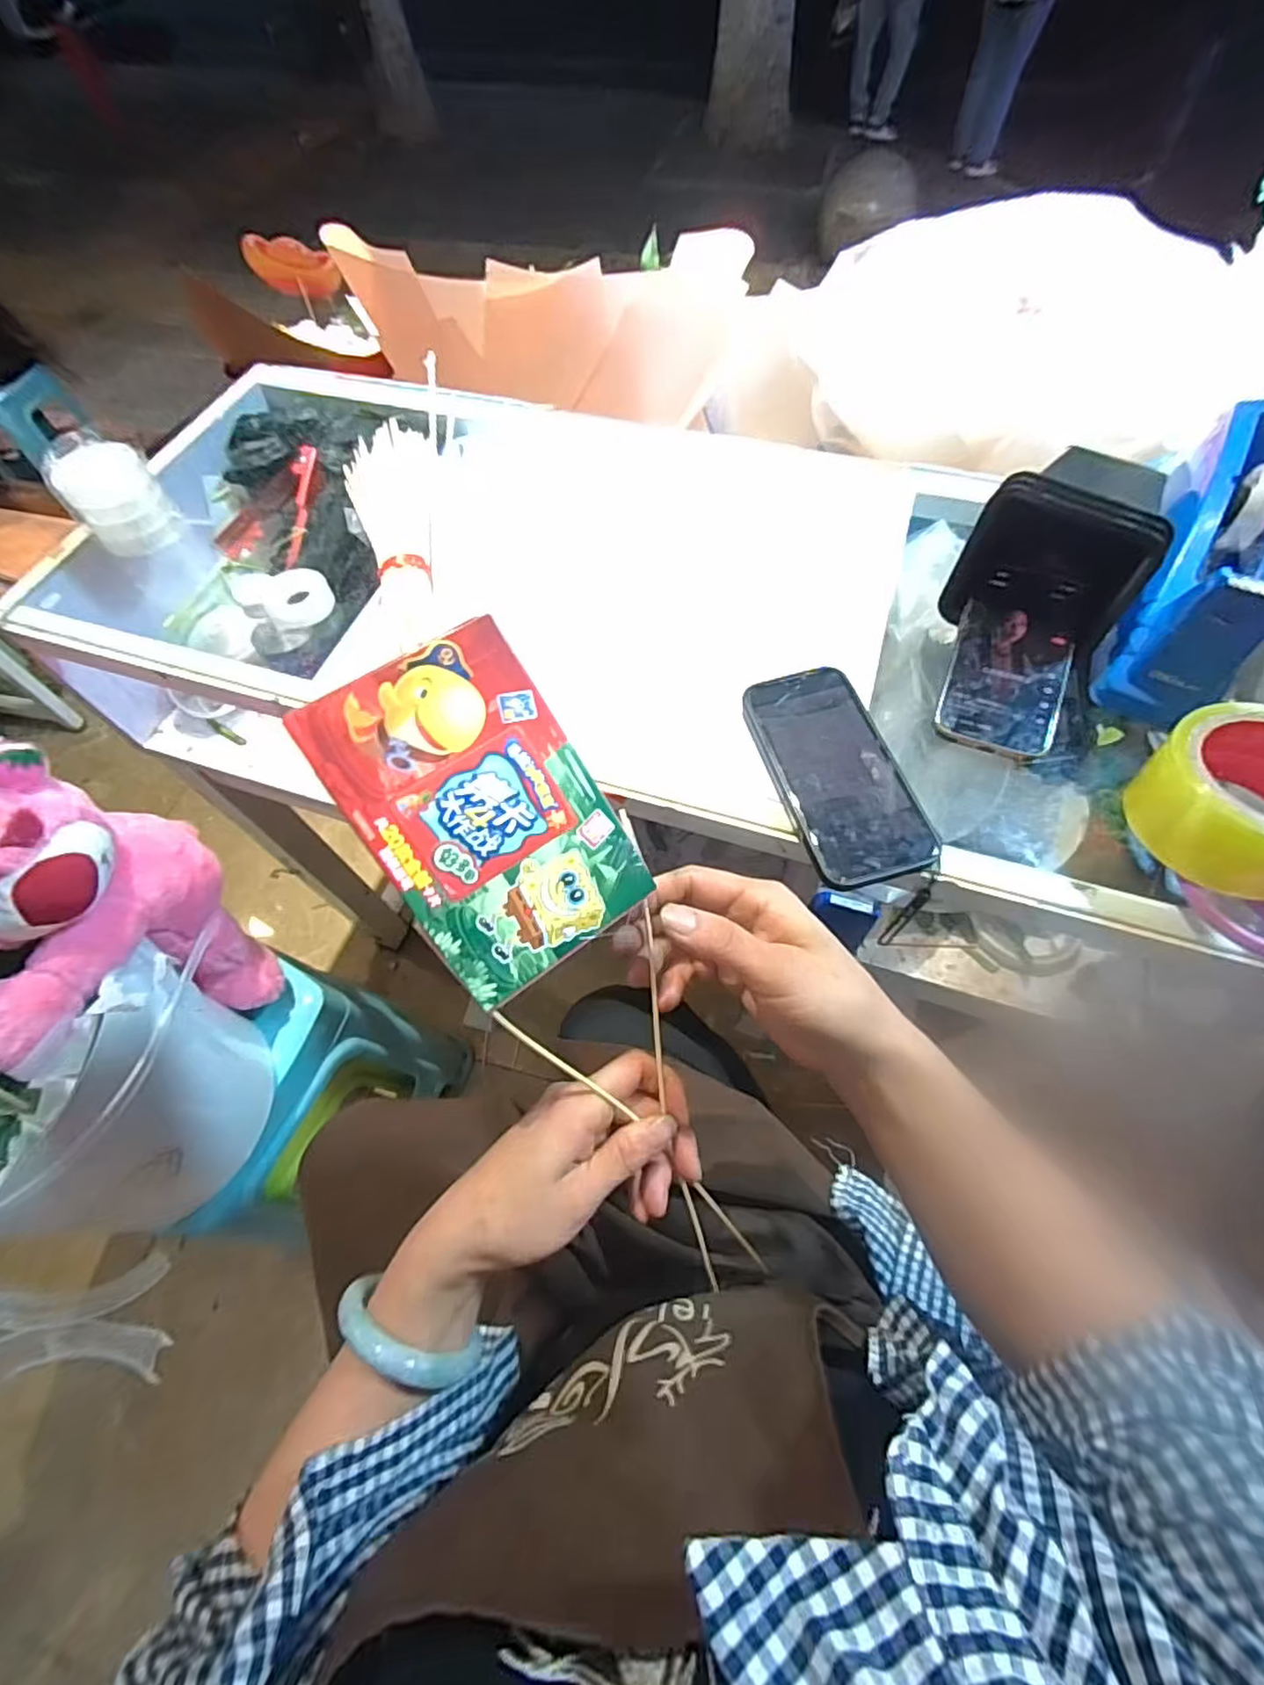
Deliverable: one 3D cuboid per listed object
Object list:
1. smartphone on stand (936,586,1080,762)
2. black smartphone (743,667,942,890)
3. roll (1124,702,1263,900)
[{"bbox_3d":[0.258,-0.120,0.445,0.073,0.007,0.135,18,73,14],"label":"smartphone on stand"},{"bbox_3d":[0.131,-0.048,0.422,0.077,0.008,0.156,-16,63,-5],"label":"black smartphone"},{"bbox_3d":[0.350,-0.024,0.368,0.086,0.057,0.099,-25,64,-11],"label":"roll"}]

